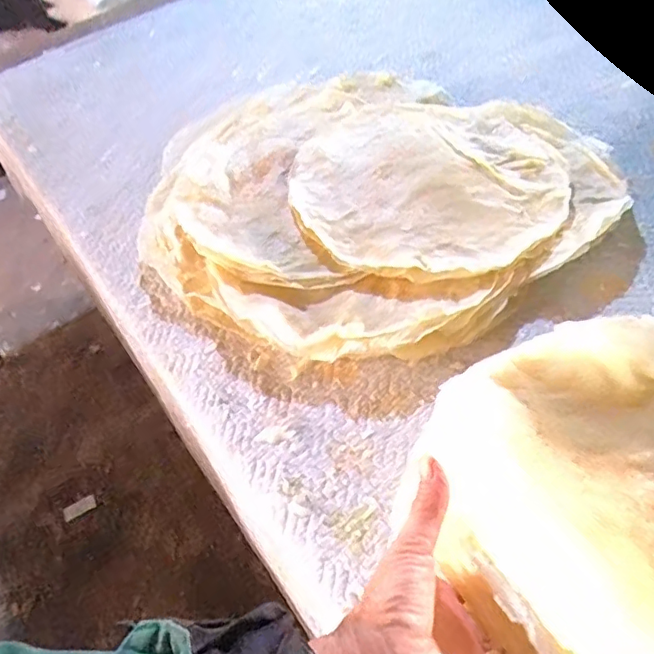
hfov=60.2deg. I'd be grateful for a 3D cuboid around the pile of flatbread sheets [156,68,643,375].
[{"bbox_3d":[0.065,-0.197,0.791,0.573,0.079,0.566,-5,49,5],"label":"pile of flatbread sheets"}]

